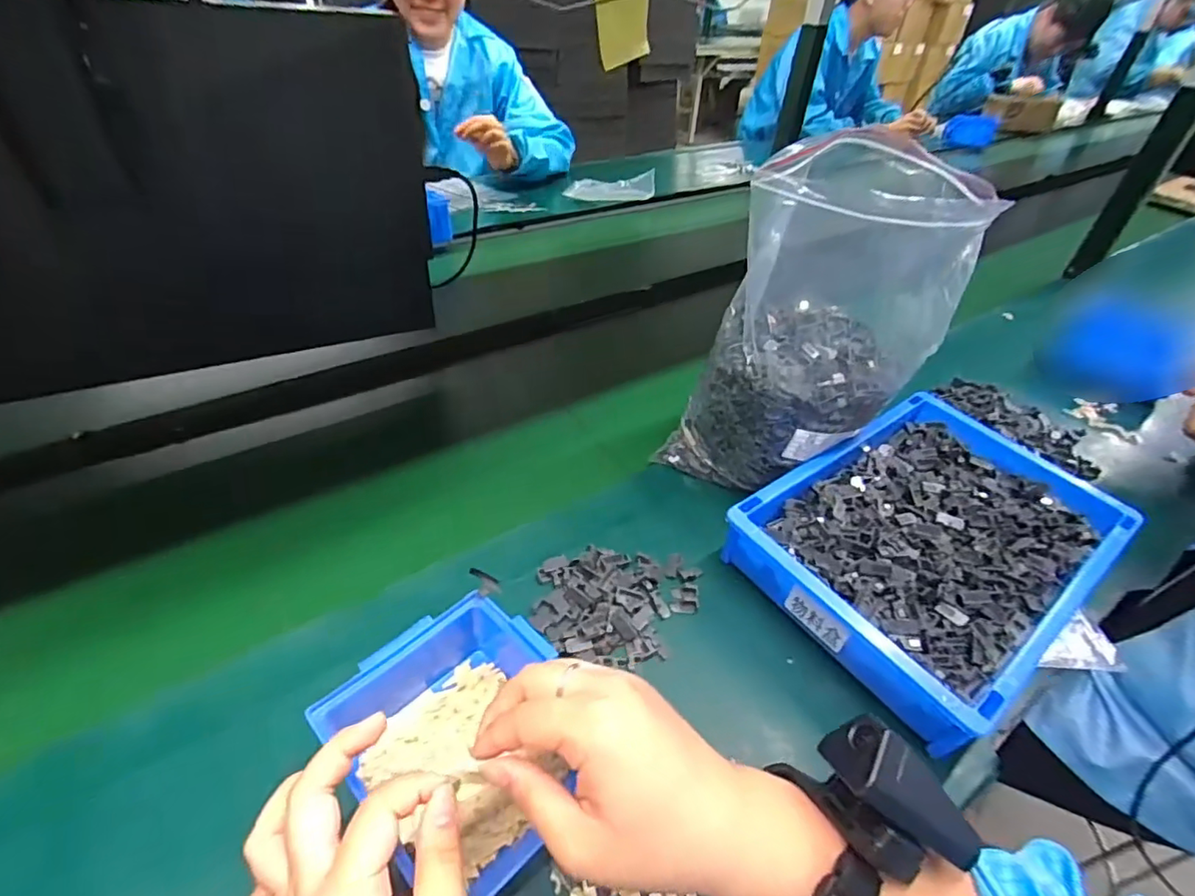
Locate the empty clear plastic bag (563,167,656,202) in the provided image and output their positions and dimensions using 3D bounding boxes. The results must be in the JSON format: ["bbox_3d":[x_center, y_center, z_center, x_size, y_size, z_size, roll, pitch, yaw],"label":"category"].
[{"bbox_3d":[0.032,-0.586,1.281,0.214,0.023,0.098,12,56,24],"label":"empty clear plastic bag"}]

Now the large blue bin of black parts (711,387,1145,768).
[{"bbox_3d":[0.287,0.080,0.494,0.317,0.077,0.210,-25,49,-29],"label":"large blue bin of black parts"}]

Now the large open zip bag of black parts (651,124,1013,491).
[{"bbox_3d":[0.194,-0.092,0.509,0.191,0.295,0.156,-27,50,-31],"label":"large open zip bag of black parts"}]

